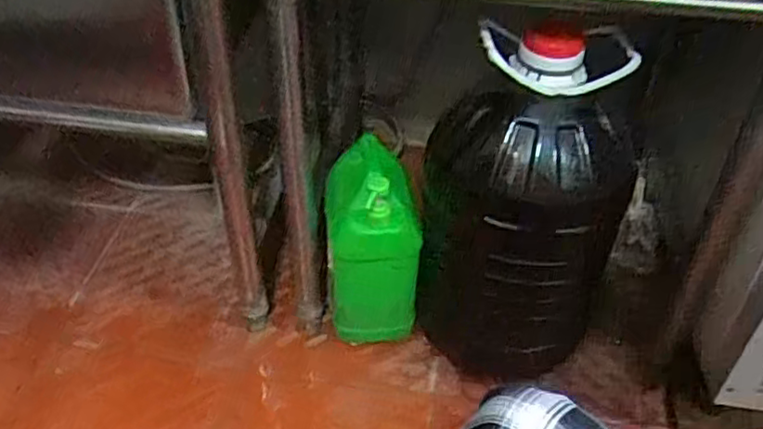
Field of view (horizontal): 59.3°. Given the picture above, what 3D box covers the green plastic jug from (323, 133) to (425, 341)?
[{"bbox_3d":[-0.009,0.048,0.962,0.126,0.322,0.135,4,41,3],"label":"green plastic jug"}]

